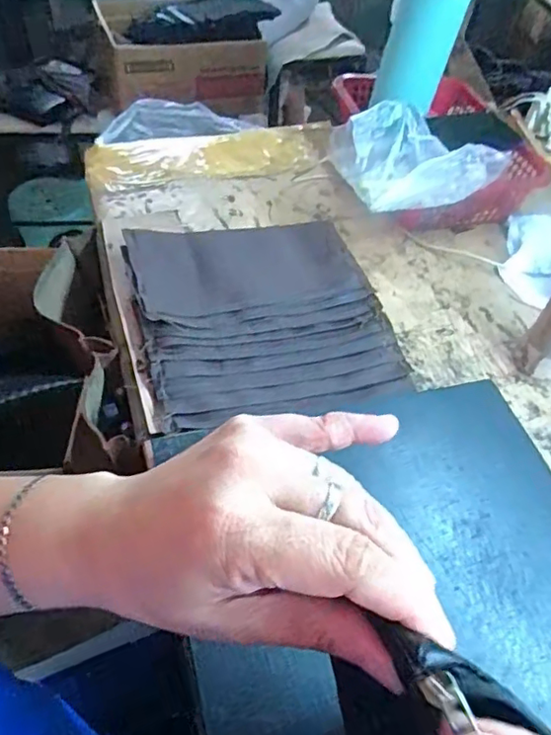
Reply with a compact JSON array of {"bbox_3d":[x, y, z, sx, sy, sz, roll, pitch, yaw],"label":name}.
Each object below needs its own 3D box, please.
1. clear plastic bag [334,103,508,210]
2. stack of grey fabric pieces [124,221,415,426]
[{"bbox_3d":[0.151,-0.222,0.597,0.172,0.070,0.092,-15,53,-19],"label":"clear plastic bag"},{"bbox_3d":[-0.012,-0.055,0.551,0.222,0.031,0.232,-8,51,-14],"label":"stack of grey fabric pieces"}]

